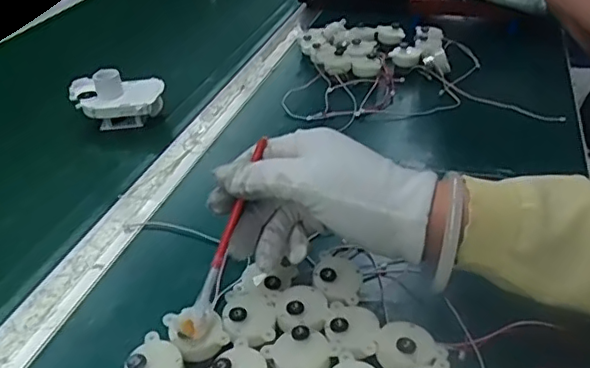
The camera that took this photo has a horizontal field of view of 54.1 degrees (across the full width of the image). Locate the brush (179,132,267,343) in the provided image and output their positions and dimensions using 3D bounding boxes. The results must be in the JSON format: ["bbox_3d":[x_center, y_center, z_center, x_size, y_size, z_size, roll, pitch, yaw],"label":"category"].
[{"bbox_3d":[-0.040,0.030,0.343,0.011,0.008,0.123,16,82,26],"label":"brush"}]

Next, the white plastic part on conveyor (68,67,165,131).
[{"bbox_3d":[-0.194,-0.094,0.622,0.098,0.056,0.056,-1,34,4],"label":"white plastic part on conveyor"}]

